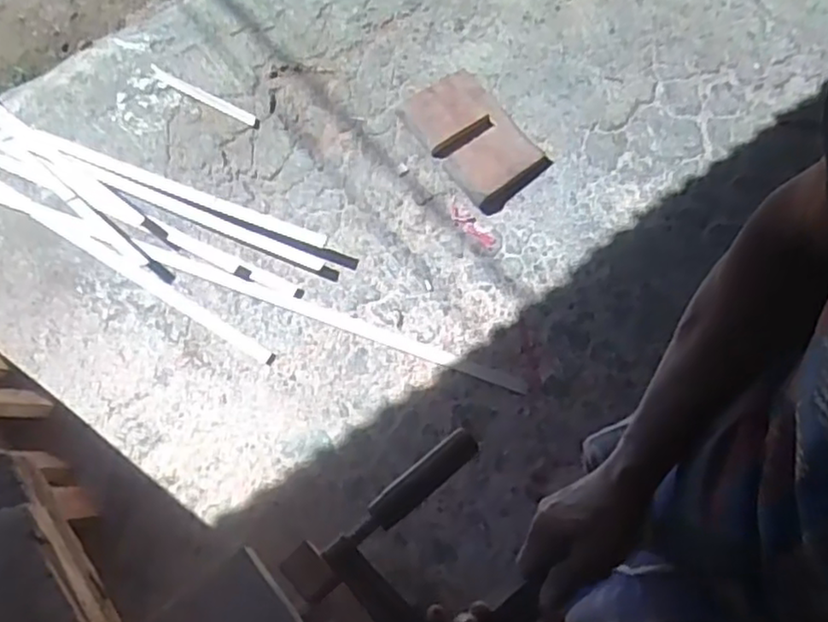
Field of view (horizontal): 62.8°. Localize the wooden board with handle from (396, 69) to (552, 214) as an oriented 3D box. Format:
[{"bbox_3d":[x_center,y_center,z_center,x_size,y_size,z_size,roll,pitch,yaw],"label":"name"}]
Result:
[{"bbox_3d":[0.136,-0.404,1.568,0.215,0.033,0.339,-38,72,-12],"label":"wooden board with handle"}]

